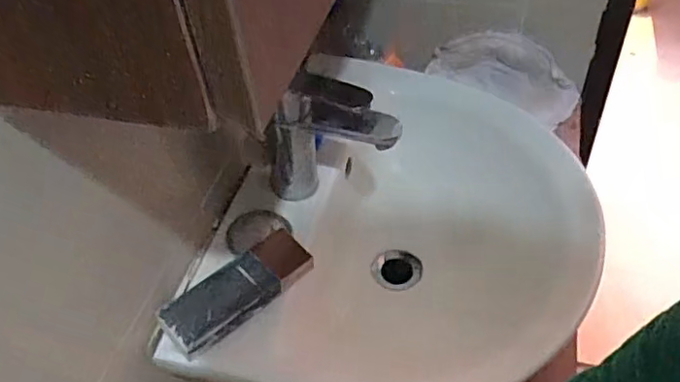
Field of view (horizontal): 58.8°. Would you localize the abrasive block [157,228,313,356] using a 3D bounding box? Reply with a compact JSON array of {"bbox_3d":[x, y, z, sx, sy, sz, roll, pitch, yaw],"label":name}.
[{"bbox_3d":[-0.094,0.092,0.565,0.144,0.013,0.054,-31,71,-29],"label":"abrasive block"}]

